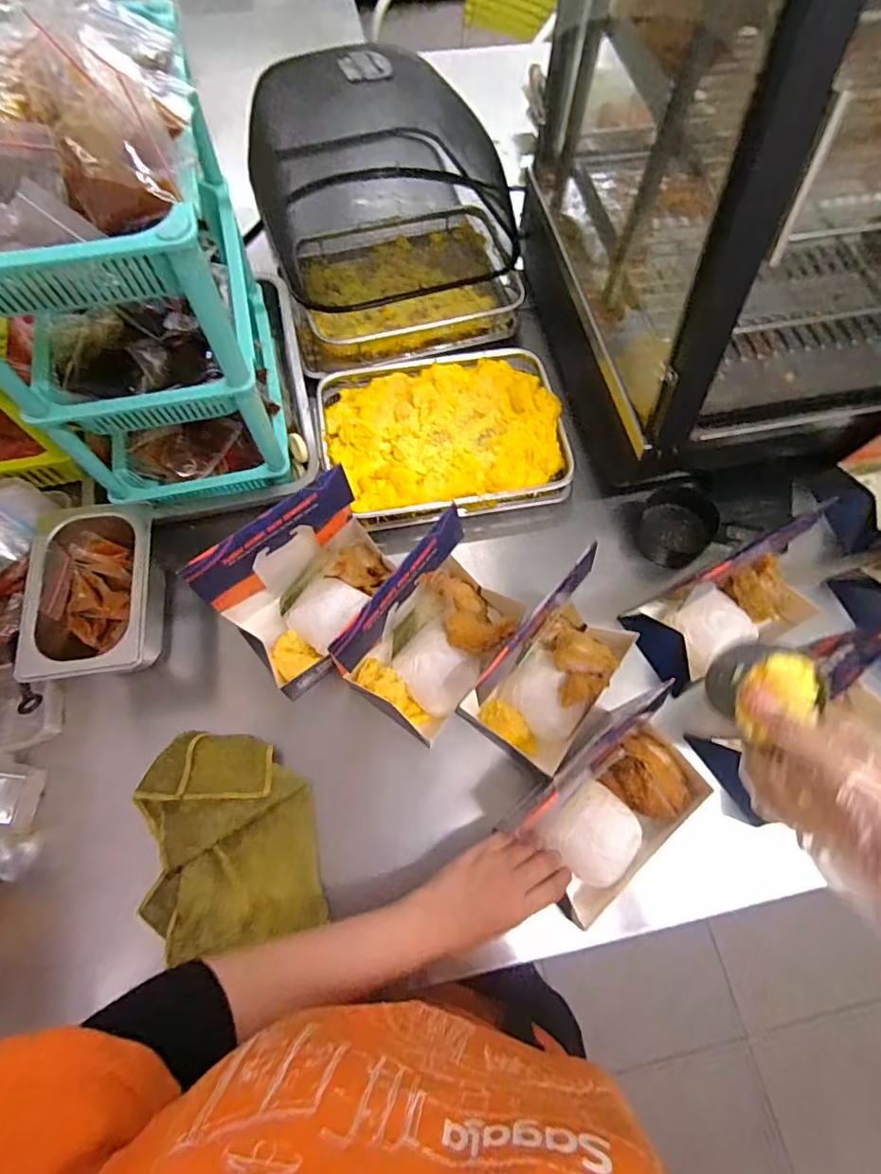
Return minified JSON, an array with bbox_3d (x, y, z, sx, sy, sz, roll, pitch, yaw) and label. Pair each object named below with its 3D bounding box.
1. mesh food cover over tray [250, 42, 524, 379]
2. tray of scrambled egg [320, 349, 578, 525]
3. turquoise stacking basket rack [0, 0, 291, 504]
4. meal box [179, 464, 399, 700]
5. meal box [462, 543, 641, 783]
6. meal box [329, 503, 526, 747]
[{"bbox_3d":[-0.080,-0.566,0.773,0.343,0.210,0.469,-14,69,-7],"label":"mesh food cover over tray"},{"bbox_3d":[0.004,-0.194,0.673,0.293,0.048,0.223,-11,69,-5],"label":"tray of scrambled egg"},{"bbox_3d":[-0.296,-0.285,0.509,0.210,0.347,0.275,-16,69,-7],"label":"turquoise stacking basket rack"},{"bbox_3d":[-0.128,-0.004,0.538,0.180,0.144,0.115,-41,74,-15],"label":"meal box"},{"bbox_3d":[0.115,0.076,0.514,0.109,0.147,0.174,35,72,12],"label":"meal box"},{"bbox_3d":[-0.001,0.042,0.526,0.108,0.149,0.178,34,71,12],"label":"meal box"}]

